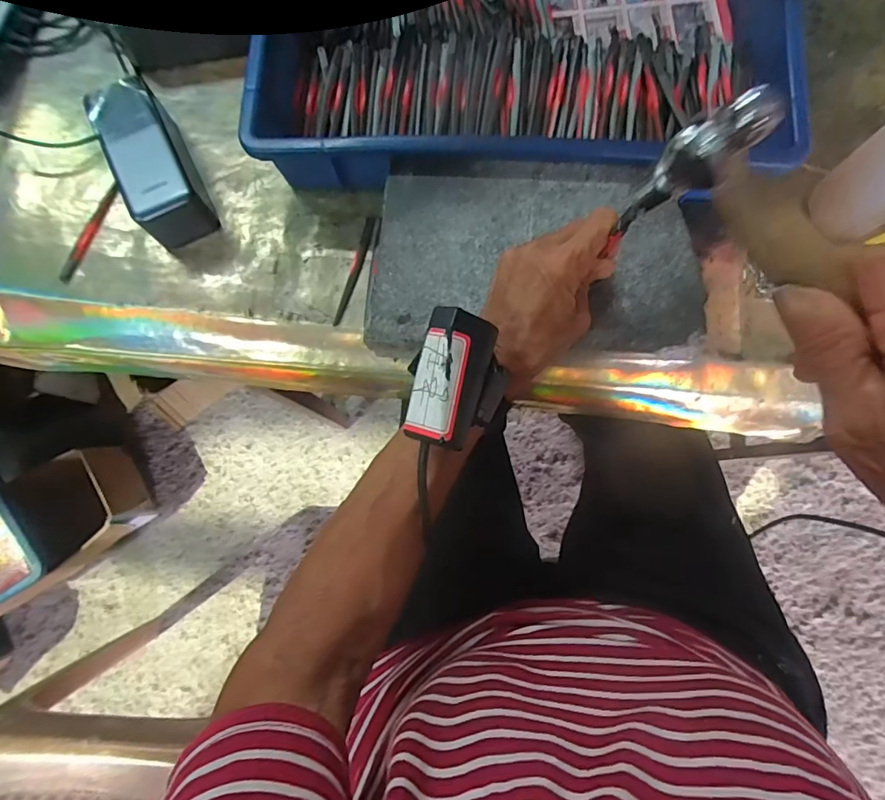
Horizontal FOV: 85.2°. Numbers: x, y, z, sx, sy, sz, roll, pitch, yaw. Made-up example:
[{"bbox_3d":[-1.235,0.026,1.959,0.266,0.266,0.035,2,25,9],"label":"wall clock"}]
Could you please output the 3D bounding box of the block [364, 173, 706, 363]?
[{"bbox_3d":[0.068,-0.101,0.375,0.238,0.050,0.140,2,85,1],"label":"block"}]

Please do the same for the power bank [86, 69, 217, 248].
[{"bbox_3d":[-0.243,-0.197,0.409,0.054,0.052,0.133,-26,81,-3],"label":"power bank"}]

